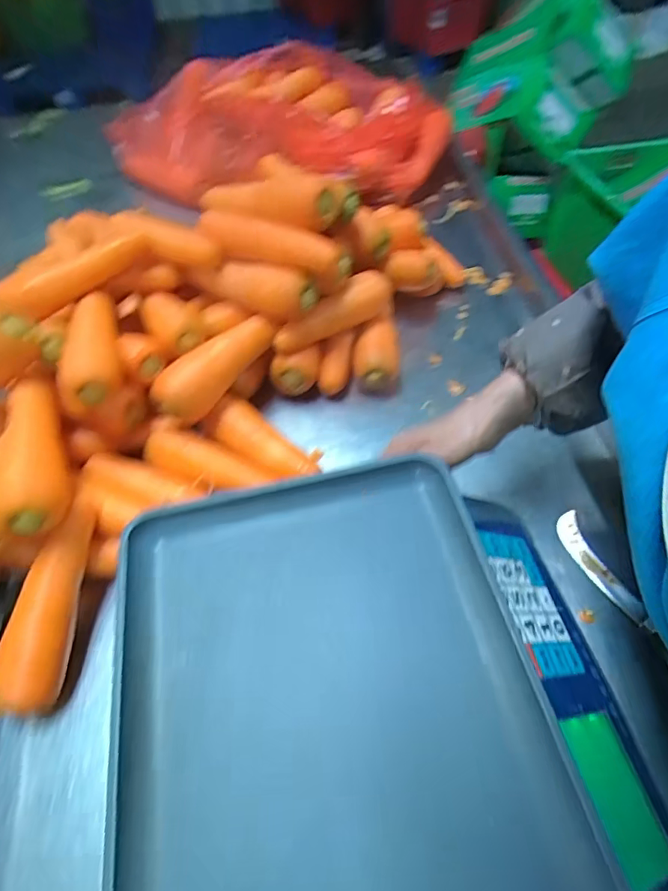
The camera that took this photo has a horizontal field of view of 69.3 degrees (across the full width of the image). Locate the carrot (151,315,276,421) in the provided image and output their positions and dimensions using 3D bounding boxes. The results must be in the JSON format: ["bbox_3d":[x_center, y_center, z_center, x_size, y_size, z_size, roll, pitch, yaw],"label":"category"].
[{"bbox_3d":[-0.126,-0.090,0.522,0.048,0.049,0.155,33,63,24],"label":"carrot"}]

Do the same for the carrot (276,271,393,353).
[{"bbox_3d":[0.002,-0.156,0.566,0.162,0.036,0.039,-34,59,-19],"label":"carrot"}]

